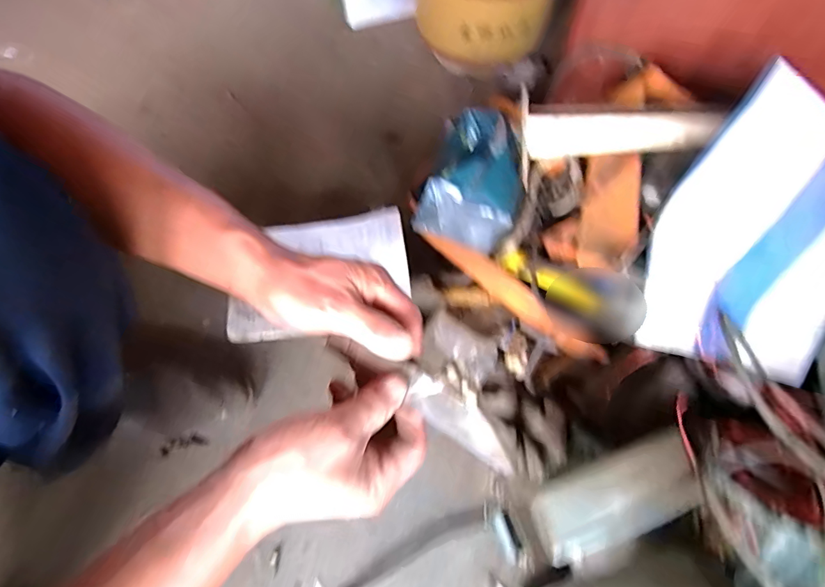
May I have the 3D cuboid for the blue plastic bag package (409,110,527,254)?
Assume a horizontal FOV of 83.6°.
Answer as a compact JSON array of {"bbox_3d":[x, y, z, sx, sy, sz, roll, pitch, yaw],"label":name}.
[{"bbox_3d":[0.069,-0.129,0.485,0.102,0.065,0.154,19,66,9],"label":"blue plastic bag package"}]

